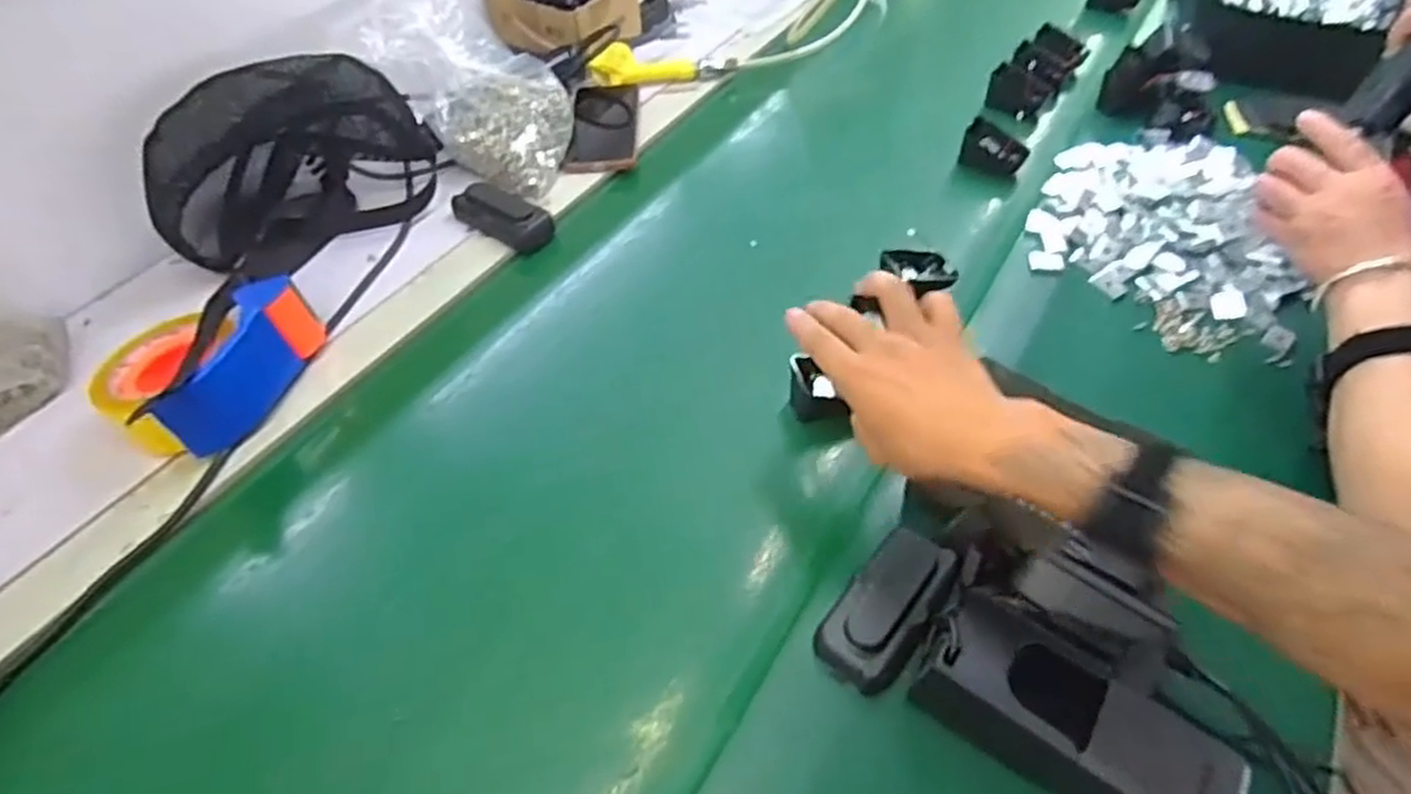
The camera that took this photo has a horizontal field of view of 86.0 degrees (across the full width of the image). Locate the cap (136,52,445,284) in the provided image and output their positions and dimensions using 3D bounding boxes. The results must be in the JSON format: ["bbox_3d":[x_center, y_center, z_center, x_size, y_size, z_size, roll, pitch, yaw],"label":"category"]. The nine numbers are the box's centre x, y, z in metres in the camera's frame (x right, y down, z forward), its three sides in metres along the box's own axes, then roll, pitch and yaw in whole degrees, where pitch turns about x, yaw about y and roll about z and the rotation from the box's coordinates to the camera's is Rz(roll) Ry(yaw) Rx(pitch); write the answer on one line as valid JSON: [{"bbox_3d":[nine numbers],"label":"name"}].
[{"bbox_3d":[-0.408,-0.240,0.734,0.247,0.165,0.132,-30,42,-23],"label":"cap"}]

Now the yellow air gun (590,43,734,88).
[{"bbox_3d":[-0.052,-0.407,0.917,0.174,0.045,0.034,-6,49,-4],"label":"yellow air gun"}]

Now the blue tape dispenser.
[{"bbox_3d":[-0.387,-0.029,0.587,0.105,0.066,0.153,22,53,19],"label":"blue tape dispenser"}]

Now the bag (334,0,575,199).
[{"bbox_3d":[-0.239,-0.322,0.785,0.180,0.144,0.159,9,50,9],"label":"bag"}]

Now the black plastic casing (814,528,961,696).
[{"bbox_3d":[0.115,0.127,0.468,0.051,0.024,0.105,32,57,26],"label":"black plastic casing"}]

